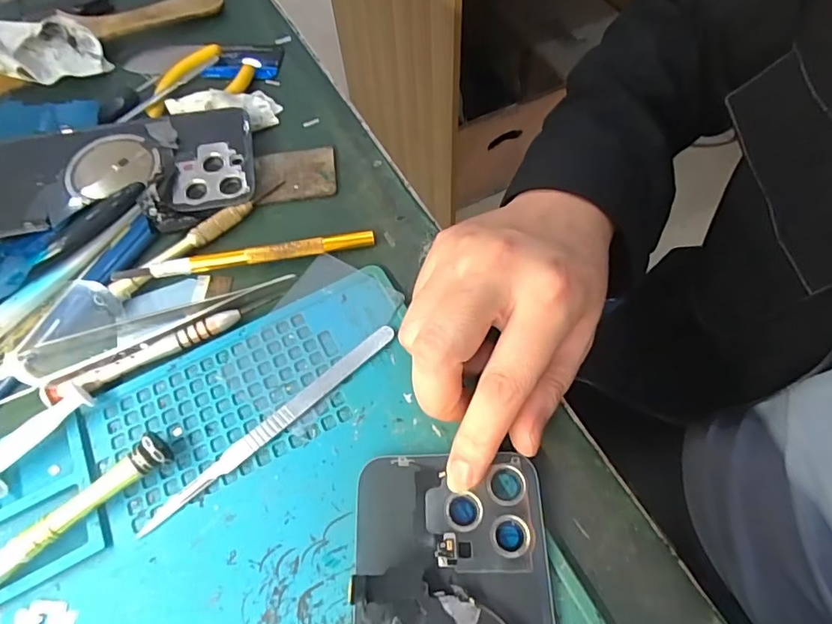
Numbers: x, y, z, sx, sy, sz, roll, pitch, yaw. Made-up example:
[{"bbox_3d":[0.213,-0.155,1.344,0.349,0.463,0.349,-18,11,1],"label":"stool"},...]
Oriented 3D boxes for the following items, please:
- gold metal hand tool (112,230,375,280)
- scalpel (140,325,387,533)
[{"bbox_3d":[-0.089,-0.029,0.273,0.133,0.011,0.008,-11,61,-3],"label":"gold metal hand tool"},{"bbox_3d":[-0.063,0.049,0.234,0.133,0.005,0.009,-38,66,-17],"label":"scalpel"}]

